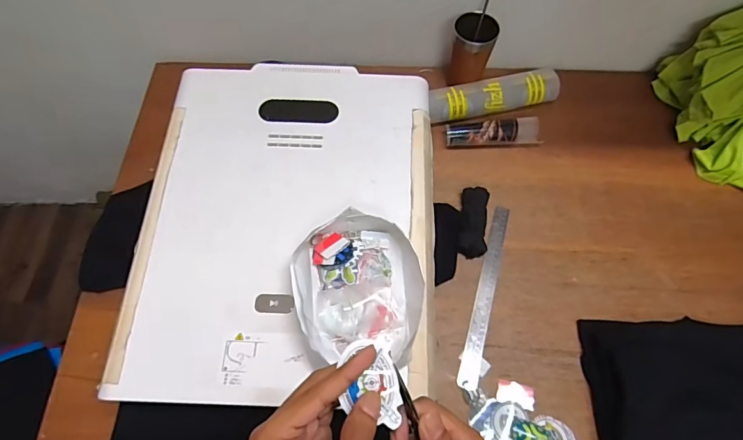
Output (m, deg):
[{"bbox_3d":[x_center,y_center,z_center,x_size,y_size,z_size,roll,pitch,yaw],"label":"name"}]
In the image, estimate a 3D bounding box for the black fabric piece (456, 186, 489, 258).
[{"bbox_3d":[0.181,0.005,0.771,0.050,0.028,0.129,10,66,4],"label":"black fabric piece"}]

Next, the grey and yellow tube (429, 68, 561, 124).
[{"bbox_3d":[0.245,-0.241,0.867,0.264,0.058,0.058,-10,66,-5],"label":"grey and yellow tube"}]

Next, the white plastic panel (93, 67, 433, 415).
[{"bbox_3d":[-0.114,-0.016,0.612,0.400,0.021,0.499,1,66,1],"label":"white plastic panel"}]

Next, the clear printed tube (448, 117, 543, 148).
[{"bbox_3d":[0.236,-0.166,0.842,0.184,0.043,0.050,0,66,0],"label":"clear printed tube"}]

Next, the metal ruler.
[{"bbox_3d":[0.193,0.120,0.735,0.029,0.005,0.319,11,66,15],"label":"metal ruler"}]

